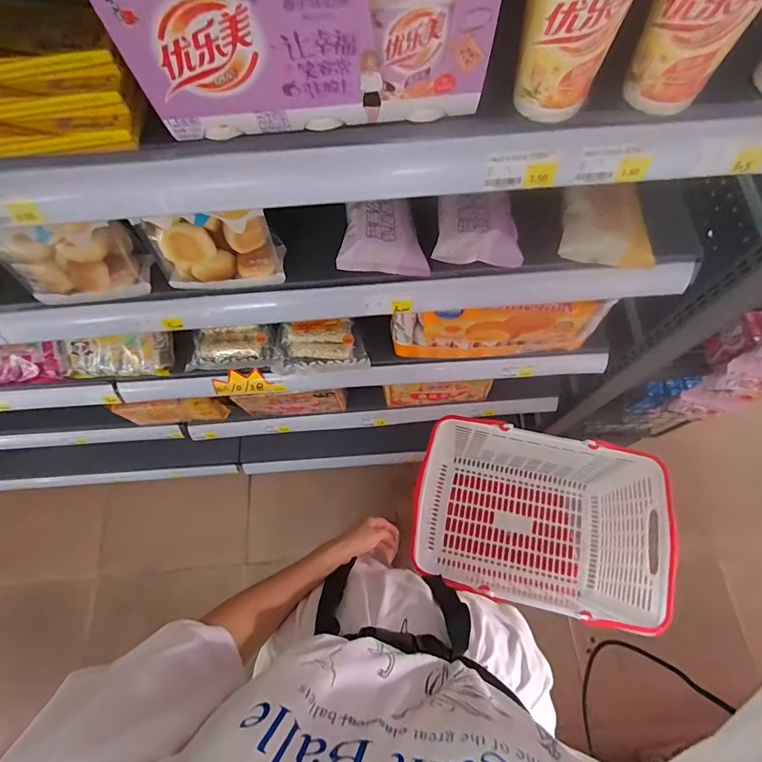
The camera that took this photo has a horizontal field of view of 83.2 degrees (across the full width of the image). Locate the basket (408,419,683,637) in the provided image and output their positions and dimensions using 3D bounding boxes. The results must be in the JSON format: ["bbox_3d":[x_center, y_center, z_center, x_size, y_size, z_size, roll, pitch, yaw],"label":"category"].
[{"bbox_3d":[0.285,0.267,0.844,0.413,0.229,0.290,11,70,7],"label":"basket"}]

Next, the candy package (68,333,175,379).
[{"bbox_3d":[-0.428,-0.042,0.707,0.151,0.060,0.060,-6,68,-13],"label":"candy package"}]

